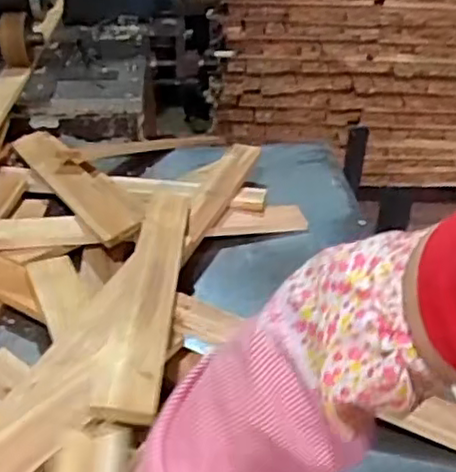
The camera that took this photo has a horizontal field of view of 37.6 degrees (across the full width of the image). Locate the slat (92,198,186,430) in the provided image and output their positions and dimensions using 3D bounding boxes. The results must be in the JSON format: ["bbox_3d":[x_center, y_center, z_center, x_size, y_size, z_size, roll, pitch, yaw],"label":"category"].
[{"bbox_3d":[-0.096,0.040,0.864,0.069,0.023,0.551,7,24,-2],"label":"slat"}]

